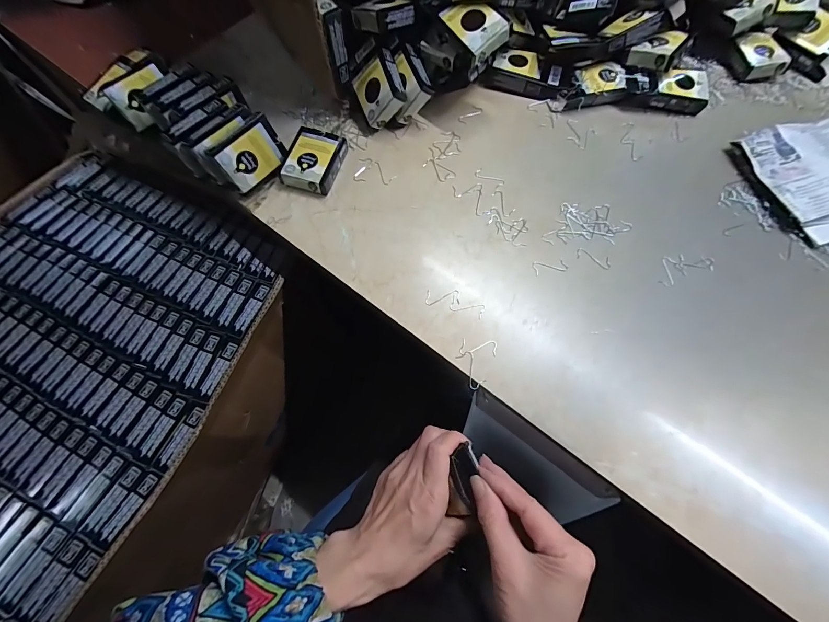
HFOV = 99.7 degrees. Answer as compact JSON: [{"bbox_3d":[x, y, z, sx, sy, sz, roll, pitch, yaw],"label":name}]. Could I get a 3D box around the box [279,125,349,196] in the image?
[{"bbox_3d":[-0.114,-0.174,0.403,0.056,0.025,0.075,16,70,6],"label":"box"}]

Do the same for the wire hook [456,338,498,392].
[{"bbox_3d":[0.057,0.048,0.329,0.034,0.004,0.049,19,70,7],"label":"wire hook"}]

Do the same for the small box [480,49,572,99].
[{"bbox_3d":[0.146,-0.302,0.450,0.104,0.026,0.051,20,70,7],"label":"small box"}]

